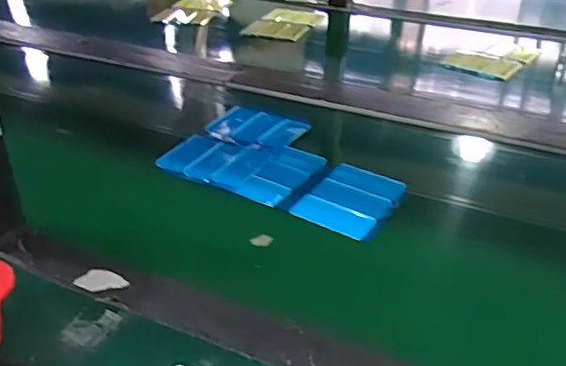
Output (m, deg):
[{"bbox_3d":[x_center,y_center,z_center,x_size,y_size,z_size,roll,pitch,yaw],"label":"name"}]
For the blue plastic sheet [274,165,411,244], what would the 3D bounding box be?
[{"bbox_3d":[0.068,0.016,0.611,0.107,0.008,0.117,22,37,31],"label":"blue plastic sheet"}]

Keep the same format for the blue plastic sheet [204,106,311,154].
[{"bbox_3d":[-0.041,-0.072,0.746,0.127,0.014,0.087,20,36,28],"label":"blue plastic sheet"}]

